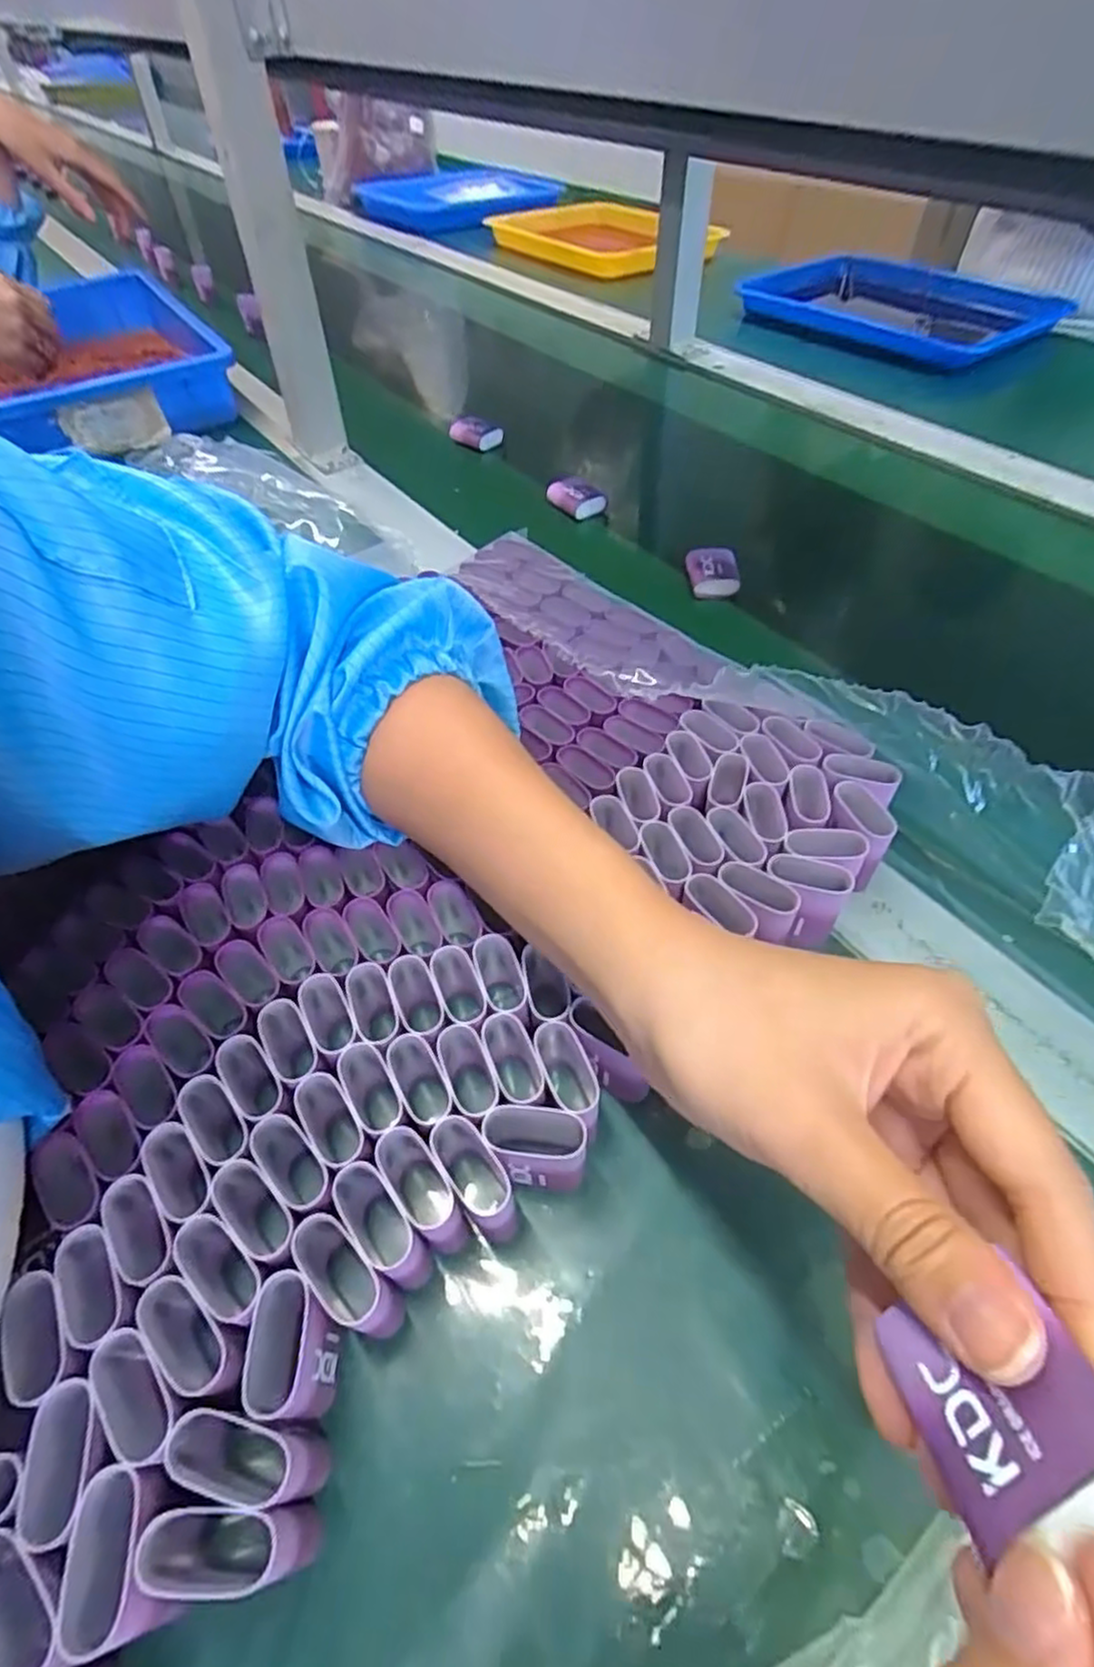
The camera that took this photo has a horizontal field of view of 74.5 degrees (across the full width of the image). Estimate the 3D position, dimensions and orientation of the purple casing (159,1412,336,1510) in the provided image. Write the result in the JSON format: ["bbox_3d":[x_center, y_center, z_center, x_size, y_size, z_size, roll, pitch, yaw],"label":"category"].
[{"bbox_3d":[-0.084,0.179,0.205,0.036,0.043,0.018,7,51,6],"label":"purple casing"}]

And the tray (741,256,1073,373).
[{"bbox_3d":[0.418,-0.647,0.875,0.235,0.032,0.354,-35,59,-25],"label":"tray"}]

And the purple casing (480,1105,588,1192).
[{"bbox_3d":[-0.004,0.113,0.254,0.034,0.041,0.019,-2,51,-1],"label":"purple casing"}]

